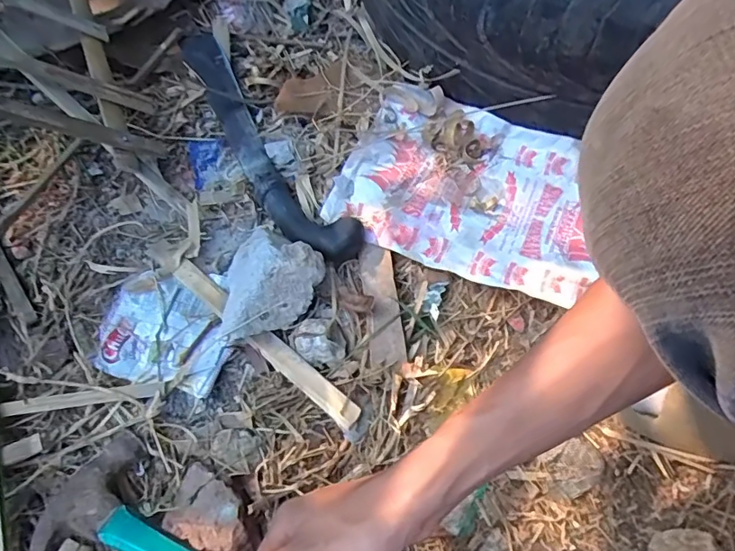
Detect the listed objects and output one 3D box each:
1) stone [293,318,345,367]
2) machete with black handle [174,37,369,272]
[{"bbox_3d":[-0.045,0.060,0.478,0.045,0.022,0.044,0,72,0],"label":"stone"},{"bbox_3d":[-0.133,-0.165,0.574,0.068,0.050,0.385,-31,72,-13],"label":"machete with black handle"}]

